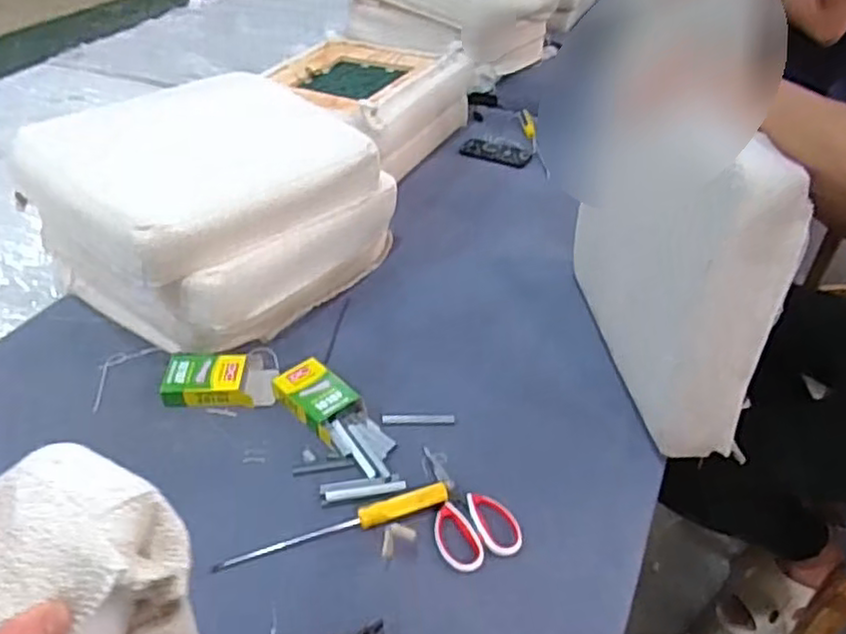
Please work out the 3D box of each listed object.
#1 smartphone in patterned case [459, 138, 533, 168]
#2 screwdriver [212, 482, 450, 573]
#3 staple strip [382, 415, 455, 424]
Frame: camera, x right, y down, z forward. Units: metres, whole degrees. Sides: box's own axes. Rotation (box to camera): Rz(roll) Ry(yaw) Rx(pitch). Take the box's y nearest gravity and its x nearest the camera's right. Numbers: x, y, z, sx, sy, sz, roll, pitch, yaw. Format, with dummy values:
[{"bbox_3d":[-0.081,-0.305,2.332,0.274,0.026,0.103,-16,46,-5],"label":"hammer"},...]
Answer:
[{"bbox_3d":[0.172,-0.384,1.636,0.162,0.014,0.098,15,41,15],"label":"smartphone in patterned case"},{"bbox_3d":[-0.102,0.252,0.839,0.284,0.021,0.030,-13,41,-18],"label":"screwdriver"},{"bbox_3d":[-0.007,0.143,0.978,0.101,0.005,0.015,-1,39,-4],"label":"staple strip"}]

